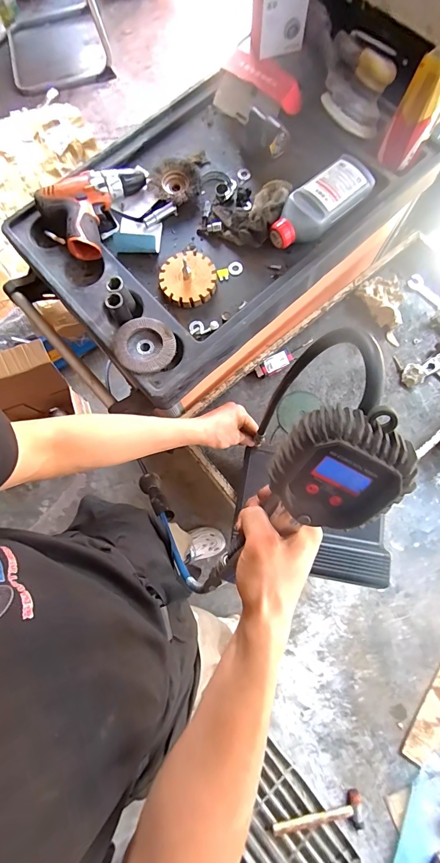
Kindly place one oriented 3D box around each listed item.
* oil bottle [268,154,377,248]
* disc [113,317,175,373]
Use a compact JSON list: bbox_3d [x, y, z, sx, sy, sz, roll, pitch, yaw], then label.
[{"bbox_3d":[0.158,-0.363,0.571,0.177,0.041,0.077,-34,79,-6],"label":"oil bottle"},{"bbox_3d":[-0.114,-0.131,0.547,0.090,0.021,0.086,0,78,1],"label":"disc"}]

